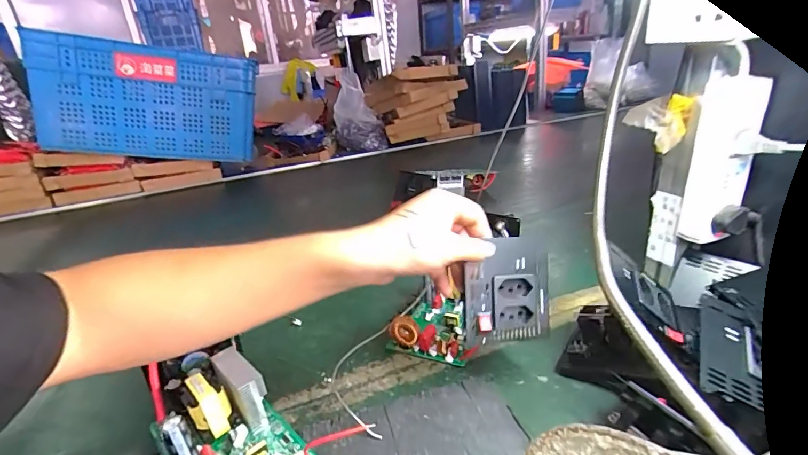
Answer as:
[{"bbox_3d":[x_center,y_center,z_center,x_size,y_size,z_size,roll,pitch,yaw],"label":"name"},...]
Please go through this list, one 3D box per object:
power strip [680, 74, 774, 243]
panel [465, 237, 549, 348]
[{"bbox_3d":[0.321,-0.064,0.423,0.050,0.171,0.032,11,27,32],"label":"power strip"},{"bbox_3d":[0.098,0.061,0.390,0.083,0.097,0.014,-1,3,-9],"label":"panel"}]

